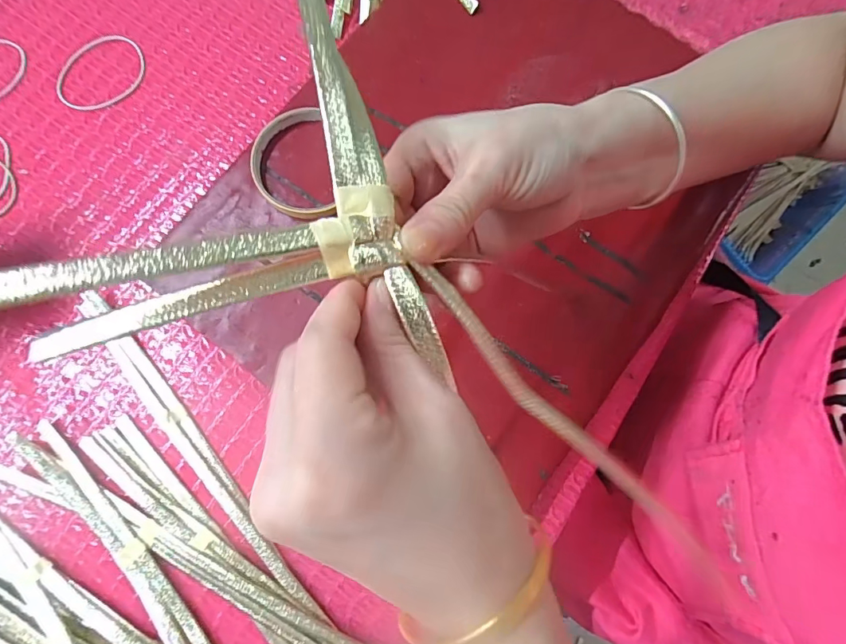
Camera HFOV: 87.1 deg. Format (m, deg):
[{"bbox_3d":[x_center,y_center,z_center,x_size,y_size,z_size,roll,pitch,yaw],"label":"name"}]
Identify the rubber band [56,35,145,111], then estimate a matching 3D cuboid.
[{"bbox_3d":[-0.258,-0.200,0.359,0.062,0.004,0.073,24,79,5],"label":"rubber band"}]

